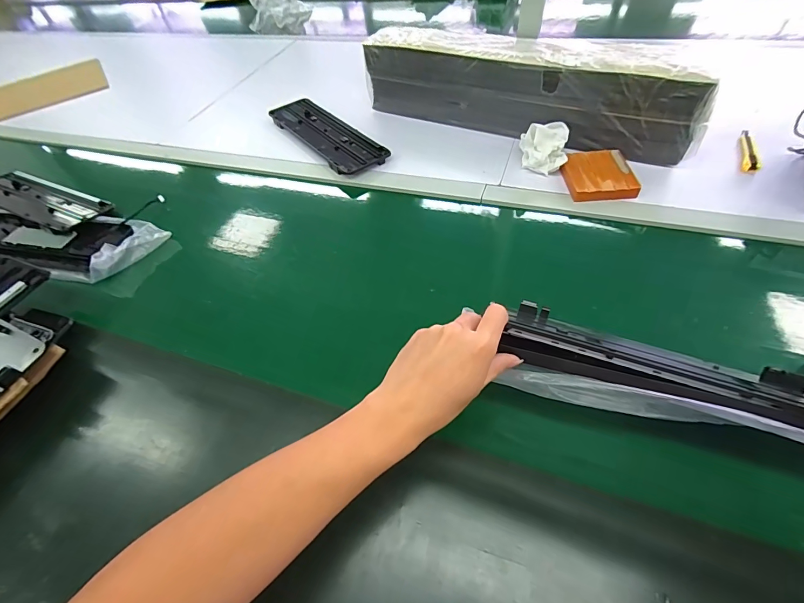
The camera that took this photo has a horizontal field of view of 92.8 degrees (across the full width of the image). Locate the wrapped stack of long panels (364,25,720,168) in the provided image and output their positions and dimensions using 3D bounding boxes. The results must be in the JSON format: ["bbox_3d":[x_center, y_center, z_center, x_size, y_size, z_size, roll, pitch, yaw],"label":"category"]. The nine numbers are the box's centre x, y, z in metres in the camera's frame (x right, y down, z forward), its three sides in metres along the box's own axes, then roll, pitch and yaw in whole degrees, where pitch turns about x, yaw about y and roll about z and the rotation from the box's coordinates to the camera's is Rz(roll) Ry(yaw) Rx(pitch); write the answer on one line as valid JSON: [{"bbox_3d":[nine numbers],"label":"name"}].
[{"bbox_3d":[0.210,-0.398,0.722,0.621,0.150,0.111,26,58,24],"label":"wrapped stack of long panels"}]

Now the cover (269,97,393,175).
[{"bbox_3d":[-0.166,-0.354,0.815,0.101,0.027,0.345,-33,55,-19],"label":"cover"}]

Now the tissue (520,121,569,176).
[{"bbox_3d":[0.244,-0.268,0.657,0.077,0.078,0.089,8,53,13],"label":"tissue"}]

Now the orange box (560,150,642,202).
[{"bbox_3d":[0.323,-0.209,0.632,0.102,0.023,0.107,-3,51,4],"label":"orange box"}]

